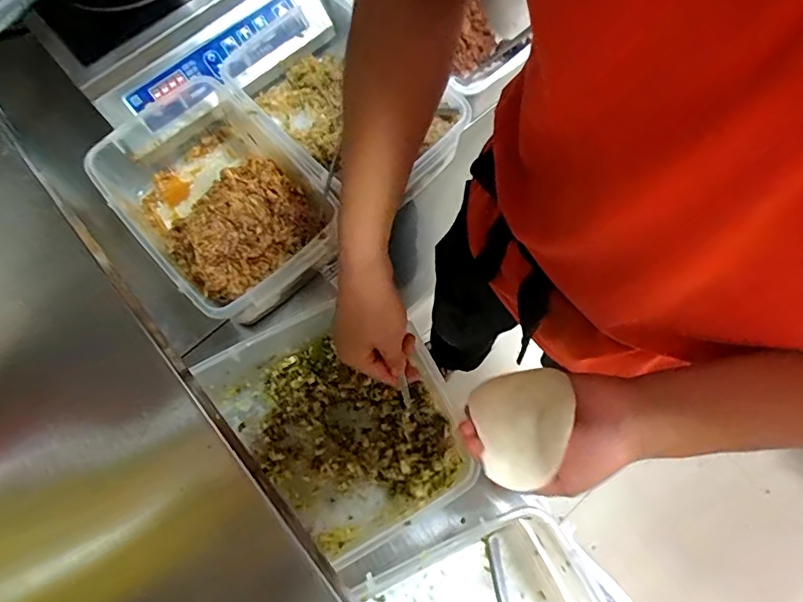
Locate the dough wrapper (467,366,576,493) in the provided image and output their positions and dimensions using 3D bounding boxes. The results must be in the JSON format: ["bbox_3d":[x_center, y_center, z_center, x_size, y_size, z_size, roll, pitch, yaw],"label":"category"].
[{"bbox_3d":[0.102,0.098,0.418,0.079,0.015,0.091,-27,54,17],"label":"dough wrapper"}]

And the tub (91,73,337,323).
[{"bbox_3d":[-0.229,-0.125,0.662,0.208,0.097,0.308,-40,71,-15],"label":"tub"}]

